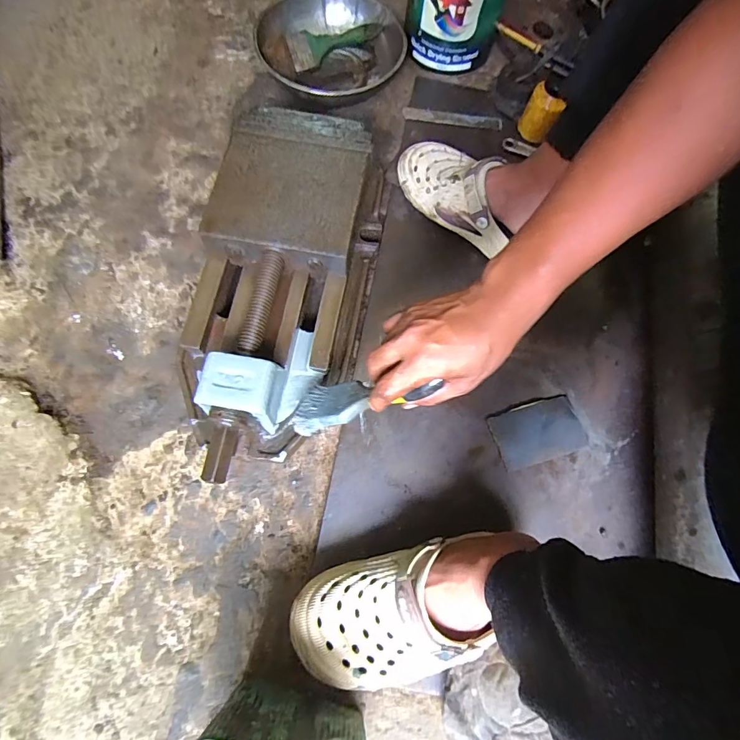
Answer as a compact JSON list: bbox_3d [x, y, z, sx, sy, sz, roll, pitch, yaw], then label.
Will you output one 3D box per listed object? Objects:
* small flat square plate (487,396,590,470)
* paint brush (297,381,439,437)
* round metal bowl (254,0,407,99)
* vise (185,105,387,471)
[{"bbox_3d":[0.219,0.080,0.534,0.117,0.004,0.072,-13,75,-10],"label":"small flat square plate"},{"bbox_3d":[-0.014,0.029,0.398,0.015,0.188,0.050,22,64,-39],"label":"paint brush"},{"bbox_3d":[-0.064,-0.545,0.697,0.241,0.071,0.234,0,71,-1],"label":"round metal bowl"},{"bbox_3d":[-0.109,-0.109,0.527,0.202,0.127,0.478,13,71,3],"label":"vise"}]

